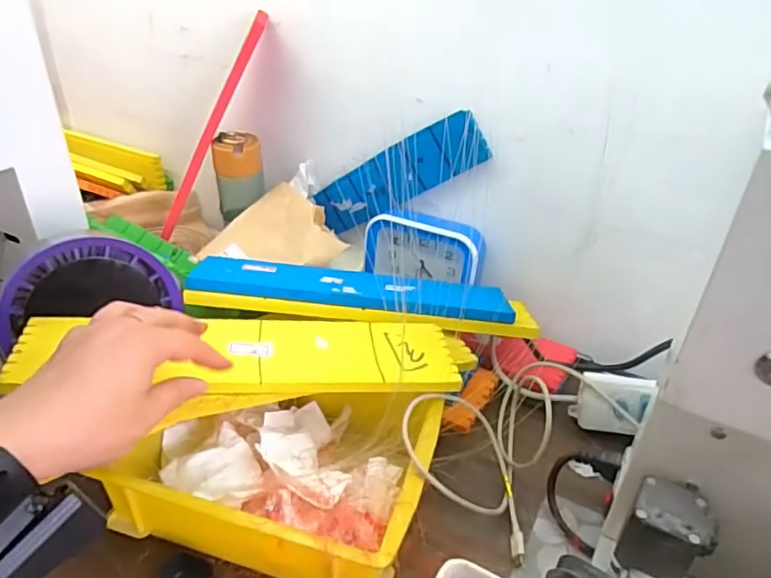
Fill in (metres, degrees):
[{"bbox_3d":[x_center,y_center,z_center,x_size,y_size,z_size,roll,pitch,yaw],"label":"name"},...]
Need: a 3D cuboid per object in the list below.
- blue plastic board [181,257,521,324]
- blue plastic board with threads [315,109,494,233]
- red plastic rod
[{"bbox_3d":[-0.029,-0.001,0.584,0.322,0.009,0.067,7,32,-6],"label":"blue plastic board"},{"bbox_3d":[0.012,-0.131,0.662,0.223,0.063,0.015,-22,18,34],"label":"blue plastic board with threads"},{"bbox_3d":[-0.214,-0.186,0.688,0.016,0.308,0.016,23,26,-23],"label":"red plastic rod"}]

